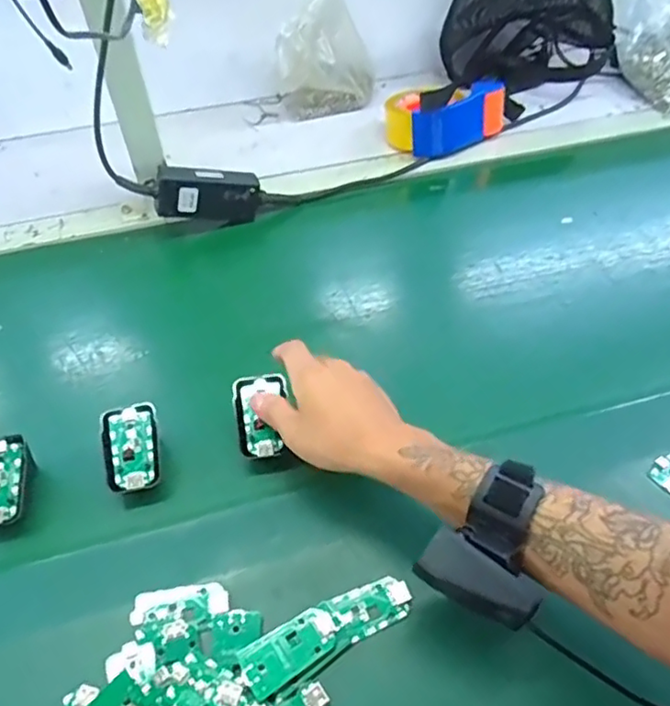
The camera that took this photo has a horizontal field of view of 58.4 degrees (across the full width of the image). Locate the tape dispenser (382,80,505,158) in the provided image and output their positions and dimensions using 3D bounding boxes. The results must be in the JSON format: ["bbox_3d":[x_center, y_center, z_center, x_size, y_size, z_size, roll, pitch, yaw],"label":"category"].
[{"bbox_3d":[0.145,-0.319,0.796,0.144,0.059,0.092,-26,52,-20],"label":"tape dispenser"}]

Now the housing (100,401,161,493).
[{"bbox_3d":[-0.164,0.080,0.486,0.043,0.024,0.069,-8,65,-15],"label":"housing"}]

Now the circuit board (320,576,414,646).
[{"bbox_3d":[0.023,0.173,0.411,0.058,0.009,0.033,-20,50,-16],"label":"circuit board"}]

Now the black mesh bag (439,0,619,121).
[{"bbox_3d":[0.287,-0.485,0.882,0.196,0.172,0.164,32,56,27],"label":"black mesh bag"}]

